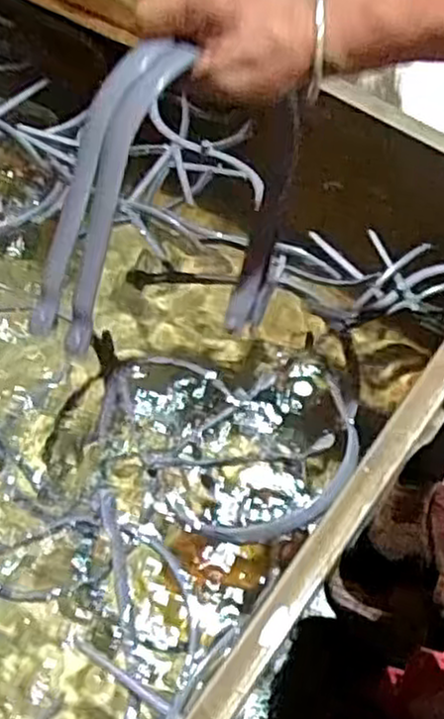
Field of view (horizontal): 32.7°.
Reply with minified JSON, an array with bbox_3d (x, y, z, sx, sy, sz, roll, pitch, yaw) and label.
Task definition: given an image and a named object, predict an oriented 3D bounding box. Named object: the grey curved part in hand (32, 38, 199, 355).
[{"bbox_3d":[-0.072,-0.099,0.454,0.050,0.022,0.182,22,98,10],"label":"grey curved part in hand"}]

